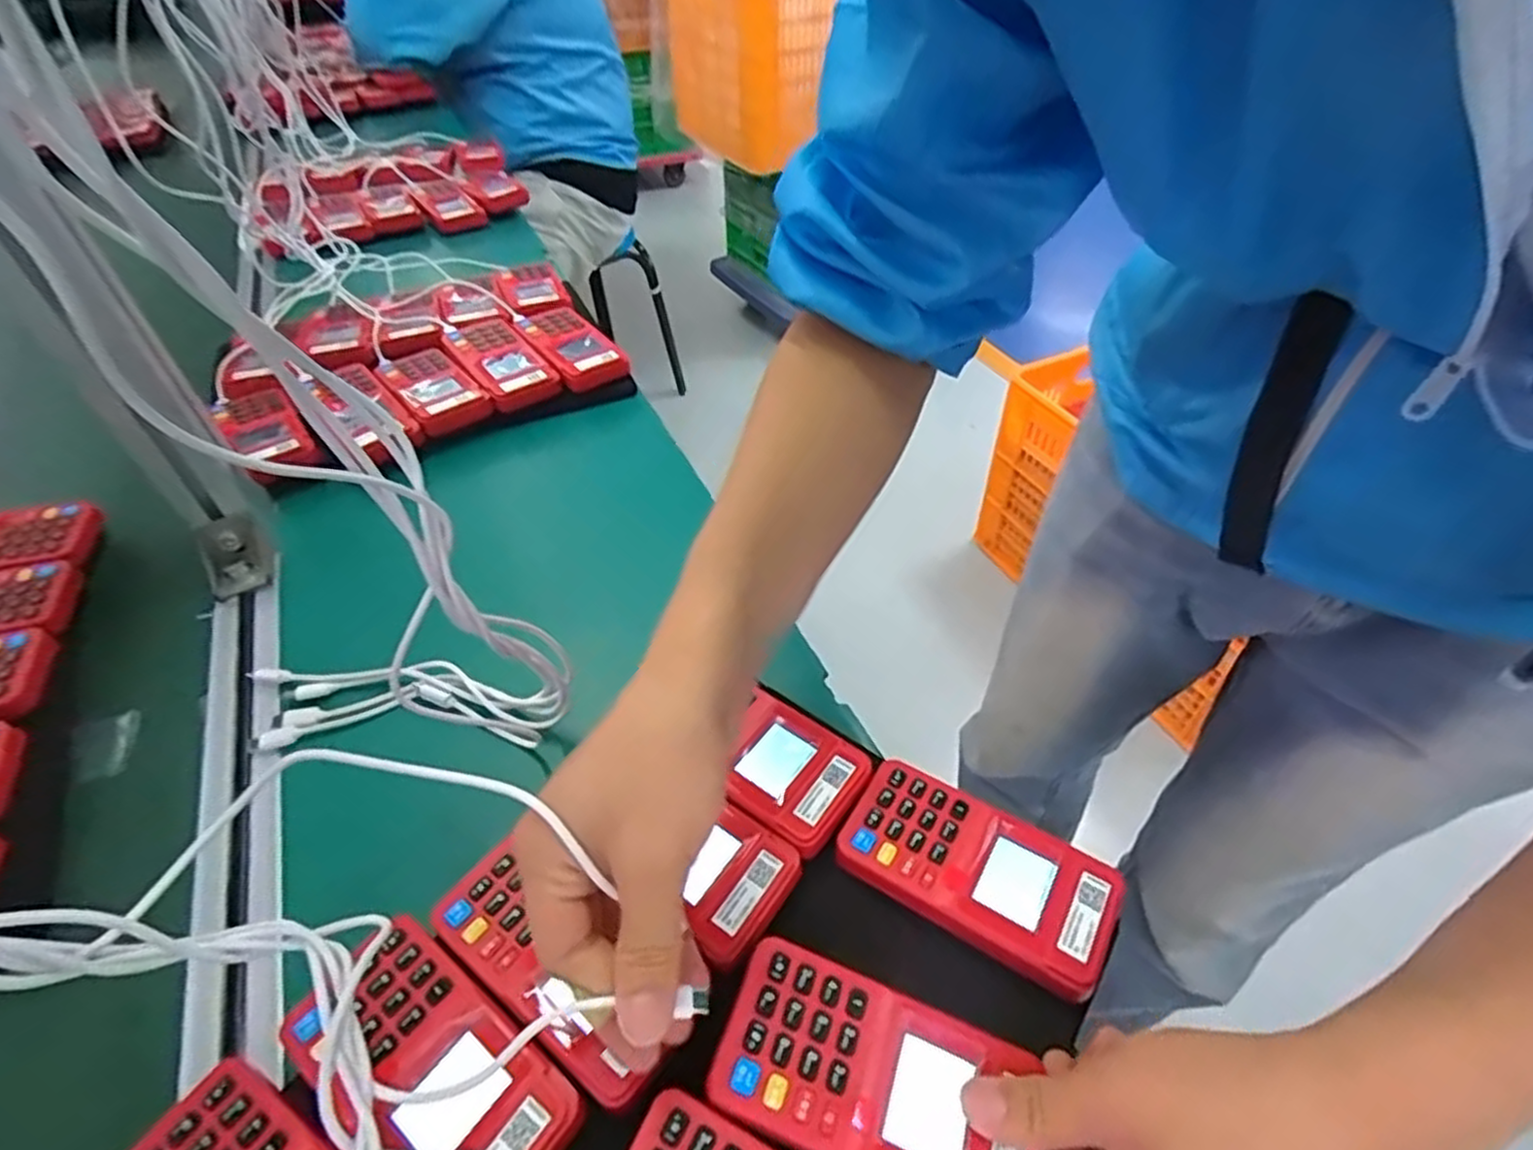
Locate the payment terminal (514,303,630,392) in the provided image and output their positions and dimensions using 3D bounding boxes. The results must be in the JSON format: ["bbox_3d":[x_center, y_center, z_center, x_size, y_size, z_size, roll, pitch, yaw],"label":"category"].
[{"bbox_3d":[-0.184,-0.215,0.686,0.061,0.025,0.131,-29,49,-25],"label":"payment terminal"}]

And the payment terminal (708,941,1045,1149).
[{"bbox_3d":[0.040,0.189,0.275,0.114,0.023,0.059,13,45,16],"label":"payment terminal"}]

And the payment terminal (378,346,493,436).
[{"bbox_3d":[-0.290,-0.161,0.635,0.059,0.023,0.118,-31,50,-27],"label":"payment terminal"}]

